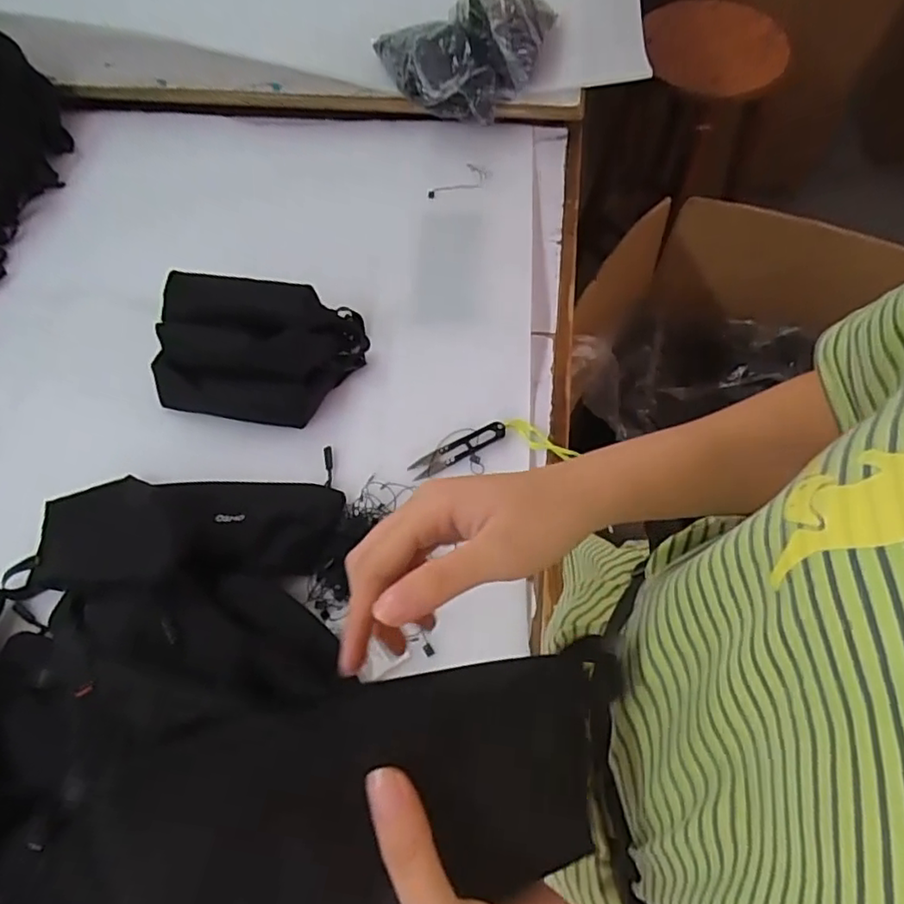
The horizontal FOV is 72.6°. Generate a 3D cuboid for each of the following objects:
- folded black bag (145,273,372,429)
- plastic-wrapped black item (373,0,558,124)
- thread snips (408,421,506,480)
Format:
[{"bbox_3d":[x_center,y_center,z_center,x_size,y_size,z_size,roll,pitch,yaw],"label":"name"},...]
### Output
[{"bbox_3d":[-0.203,-0.106,0.634,0.209,0.064,0.137,4,65,4],"label":"folded black bag"},{"bbox_3d":[0.014,-0.498,0.773,0.218,0.125,0.147,-3,64,1],"label":"plastic-wrapped black item"},{"bbox_3d":[0.006,-0.002,0.613,0.102,0.011,0.024,-24,66,-9],"label":"thread snips"}]

